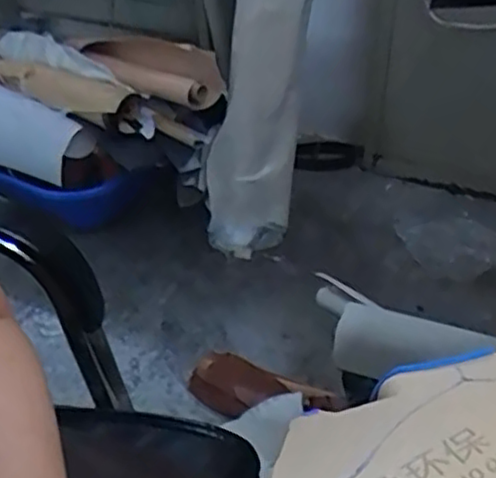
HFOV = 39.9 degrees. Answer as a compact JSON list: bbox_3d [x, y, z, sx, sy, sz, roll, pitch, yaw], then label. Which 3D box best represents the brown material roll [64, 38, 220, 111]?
[{"bbox_3d":[-0.216,-0.353,1.376,0.387,0.082,0.085,25,47,31],"label":"brown material roll"}]

